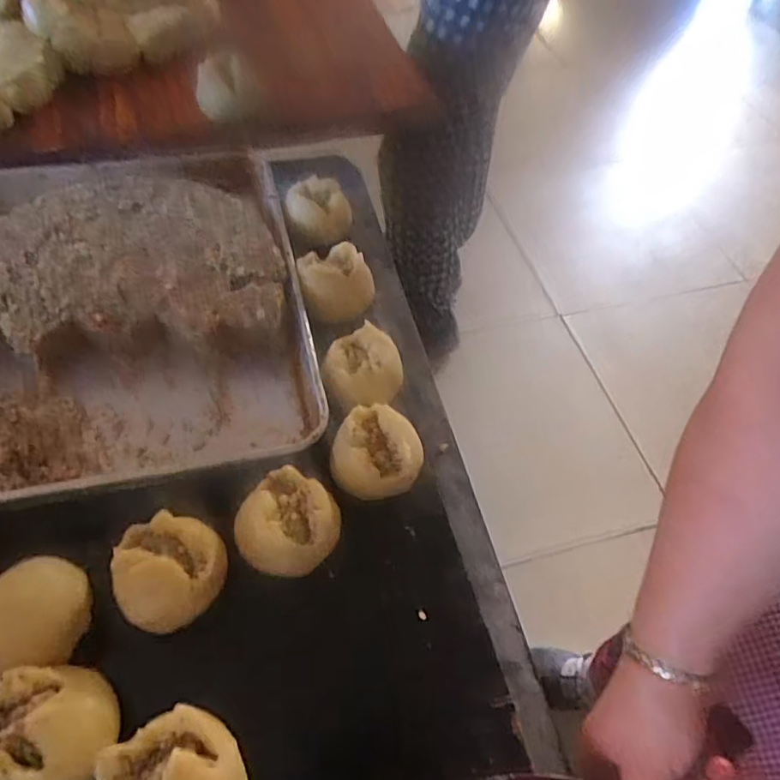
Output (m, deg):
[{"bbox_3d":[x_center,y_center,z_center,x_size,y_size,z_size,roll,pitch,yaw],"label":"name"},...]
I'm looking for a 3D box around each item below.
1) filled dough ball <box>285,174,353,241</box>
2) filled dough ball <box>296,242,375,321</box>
[{"bbox_3d":[-0.077,-0.195,0.667,0.070,0.049,0.065,0,55,-4],"label":"filled dough ball"},{"bbox_3d":[-0.054,-0.099,0.615,0.069,0.071,0.065,2,55,-3],"label":"filled dough ball"}]

